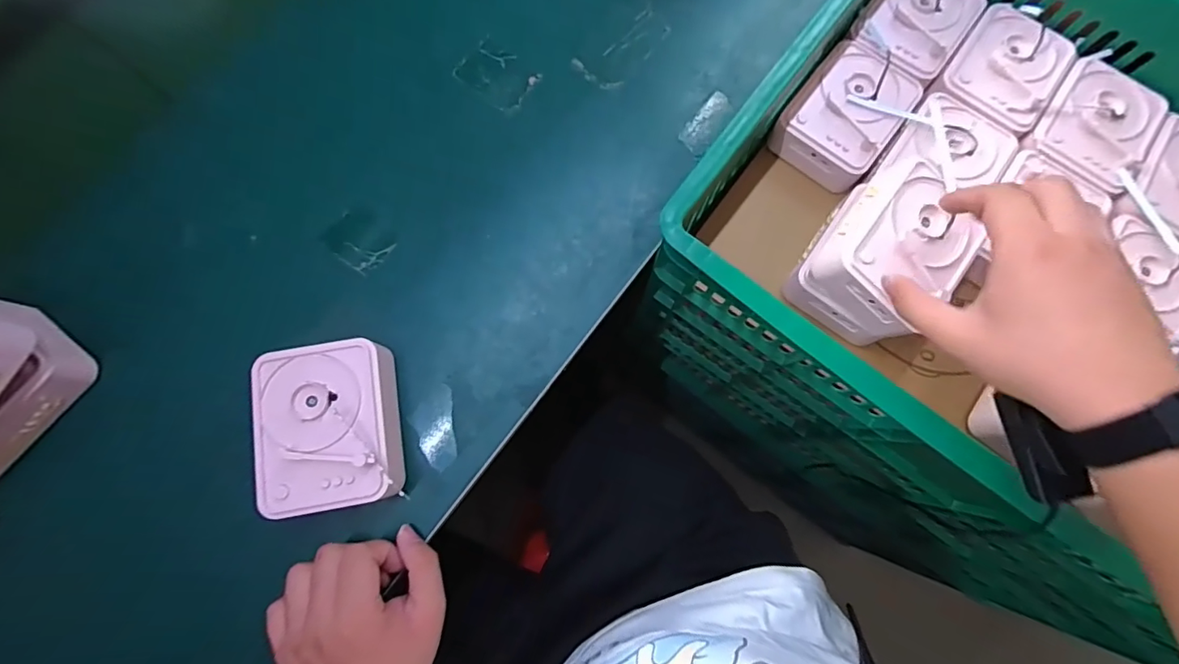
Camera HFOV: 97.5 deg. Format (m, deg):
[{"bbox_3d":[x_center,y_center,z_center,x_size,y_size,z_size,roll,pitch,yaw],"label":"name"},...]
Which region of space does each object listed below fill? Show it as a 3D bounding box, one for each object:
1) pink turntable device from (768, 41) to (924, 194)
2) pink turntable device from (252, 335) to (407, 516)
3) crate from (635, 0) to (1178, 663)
[{"bbox_3d":[0.252,-0.214,0.508,0.097,0.039,0.128,38,81,7],"label":"pink turntable device"},{"bbox_3d":[-0.203,0.075,0.412,0.101,0.055,0.123,-12,79,-3],"label":"pink turntable device"},{"bbox_3d":[0.449,-0.025,0.596,0.655,0.394,0.463,34,80,6],"label":"crate"}]

